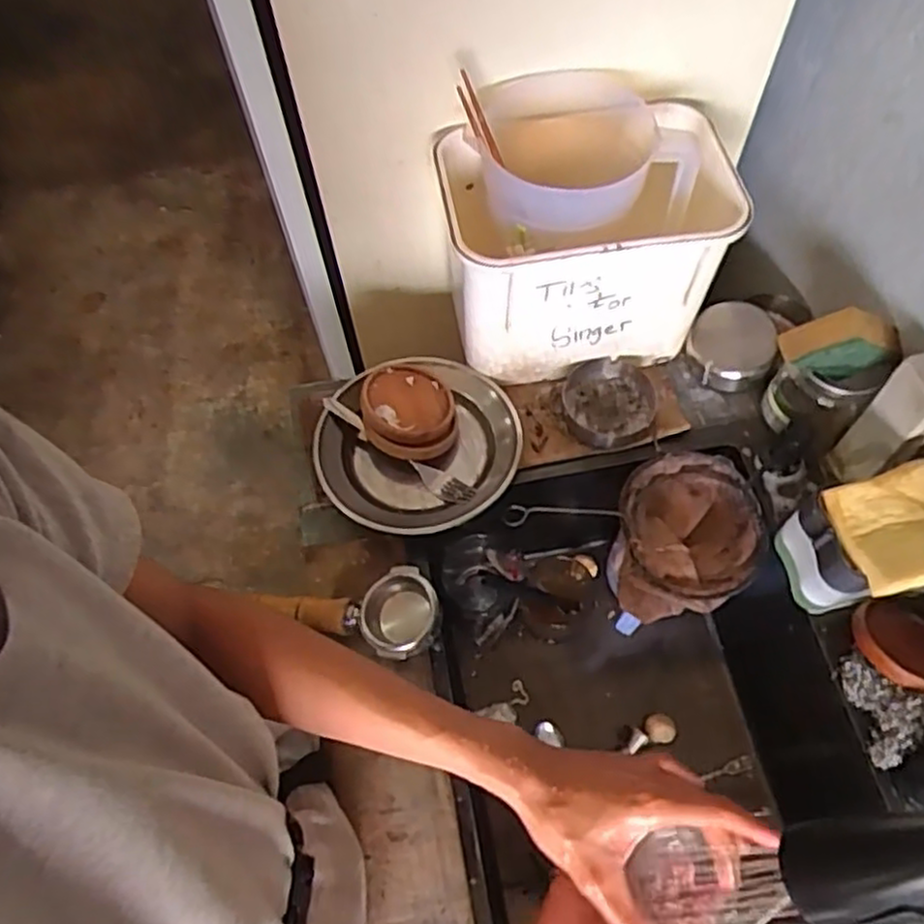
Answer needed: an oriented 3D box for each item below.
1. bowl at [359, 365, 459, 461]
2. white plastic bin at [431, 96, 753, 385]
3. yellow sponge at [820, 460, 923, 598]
[{"bbox_3d":[-0.056,-0.057,0.761,0.097,0.038,0.115,-7,63,-3],"label":"bowl"},{"bbox_3d":[0.121,-0.228,0.759,0.273,0.221,0.196,-10,63,-4],"label":"white plastic bin"},{"bbox_3d":[0.371,0.054,0.601,0.101,0.020,0.101,-12,63,-5],"label":"yellow sponge"}]

